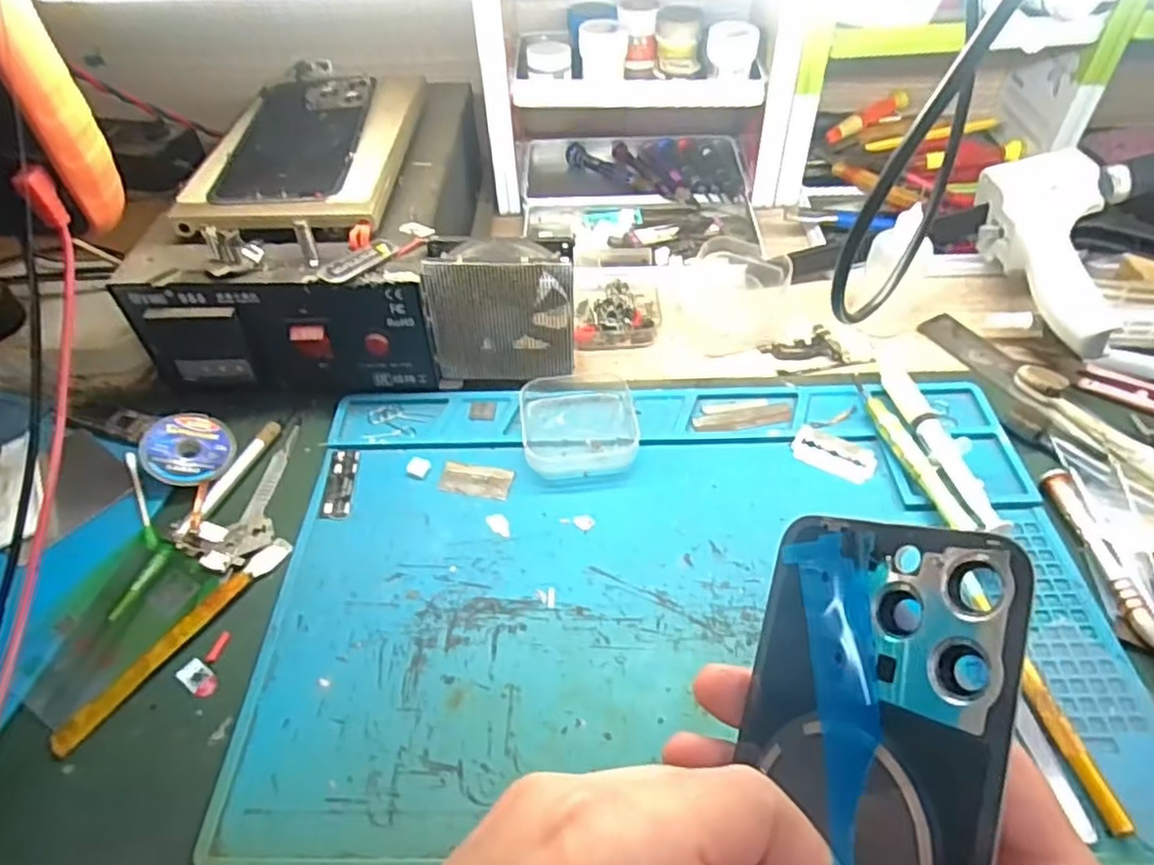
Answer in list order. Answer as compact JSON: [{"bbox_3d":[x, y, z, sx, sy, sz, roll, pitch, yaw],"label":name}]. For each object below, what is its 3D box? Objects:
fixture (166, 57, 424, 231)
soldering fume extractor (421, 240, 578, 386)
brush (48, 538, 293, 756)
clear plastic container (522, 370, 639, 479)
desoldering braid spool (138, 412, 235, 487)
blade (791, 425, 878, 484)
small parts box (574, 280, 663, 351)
[{"bbox_3d":[-0.165,-0.175,0.435,0.112,0.035,0.205,-1,48,2],"label":"fixture"},{"bbox_3d":[-0.042,-0.068,0.403,0.080,0.085,0.028,-4,46,-1],"label":"soldering fume extractor"},{"bbox_3d":[-0.183,0.091,0.321,0.012,0.004,0.120,25,52,24],"label":"brush"},{"bbox_3d":[0.001,-0.006,0.394,0.063,0.017,0.068,-6,47,-3],"label":"clear plastic container"},{"bbox_3d":[-0.215,0.010,0.387,0.043,0.006,0.049,-19,66,-38],"label":"desoldering braid spool"},{"bbox_3d":[0.141,0.013,0.385,0.043,0.004,0.024,22,67,18],"label":"blade"},{"bbox_3d":[0.027,-0.081,0.465,0.056,0.016,0.053,1,47,4],"label":"small parts box"}]

